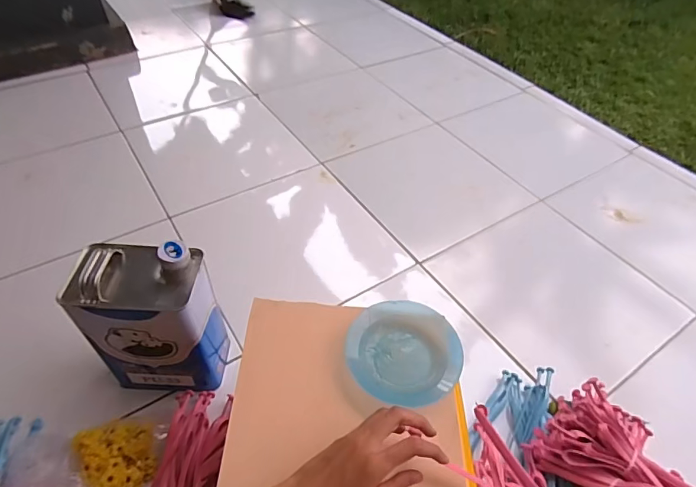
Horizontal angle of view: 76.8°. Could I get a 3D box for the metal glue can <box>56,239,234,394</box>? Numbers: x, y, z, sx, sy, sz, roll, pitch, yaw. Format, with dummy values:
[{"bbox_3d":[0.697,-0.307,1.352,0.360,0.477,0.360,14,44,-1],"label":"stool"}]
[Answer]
[{"bbox_3d":[-0.288,0.110,0.654,0.166,0.246,0.110,4,47,-1],"label":"metal glue can"}]

